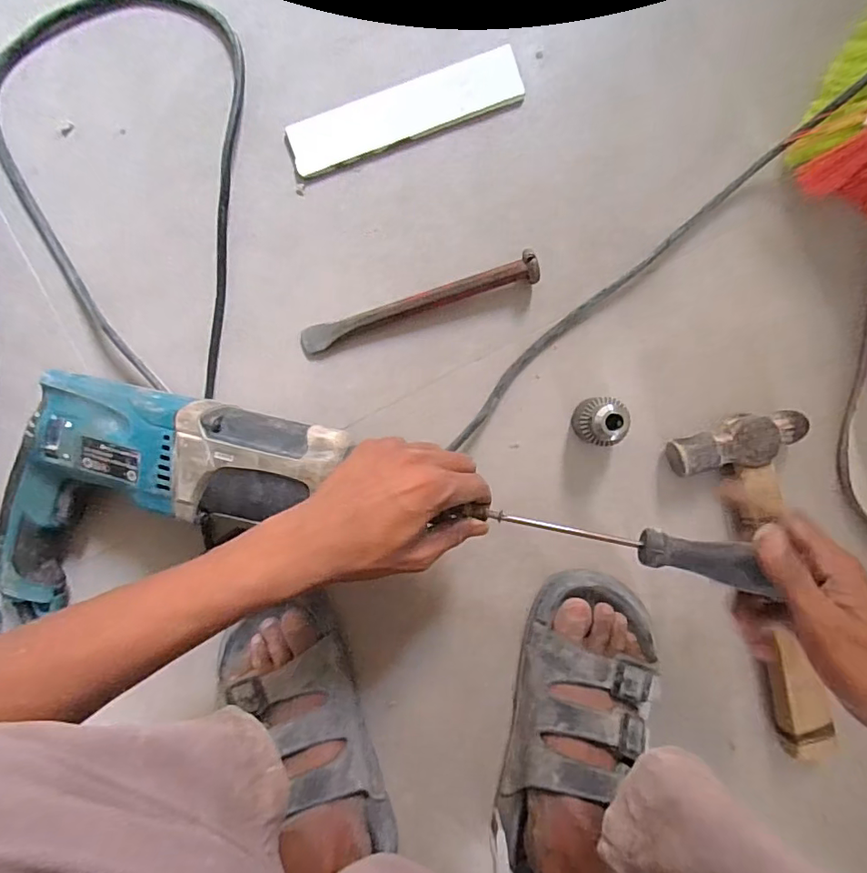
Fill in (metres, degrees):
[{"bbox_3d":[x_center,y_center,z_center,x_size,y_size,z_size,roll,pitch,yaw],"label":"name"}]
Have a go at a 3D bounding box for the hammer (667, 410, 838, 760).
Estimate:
[{"bbox_3d":[0.283,0.133,0.439,0.104,0.029,0.303,-14,94,2],"label":"hammer"}]

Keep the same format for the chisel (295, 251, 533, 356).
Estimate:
[{"bbox_3d":[-0.014,-0.108,0.430,0.202,0.022,0.022,-18,94,2],"label":"chisel"}]

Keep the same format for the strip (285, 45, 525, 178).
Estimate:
[{"bbox_3d":[-0.025,-0.274,0.437,0.200,0.006,0.044,-19,94,2],"label":"strip"}]

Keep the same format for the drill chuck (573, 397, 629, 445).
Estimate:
[{"bbox_3d":[0.136,-0.013,0.422,0.040,0.050,0.039,11,95,0],"label":"drill chuck"}]

